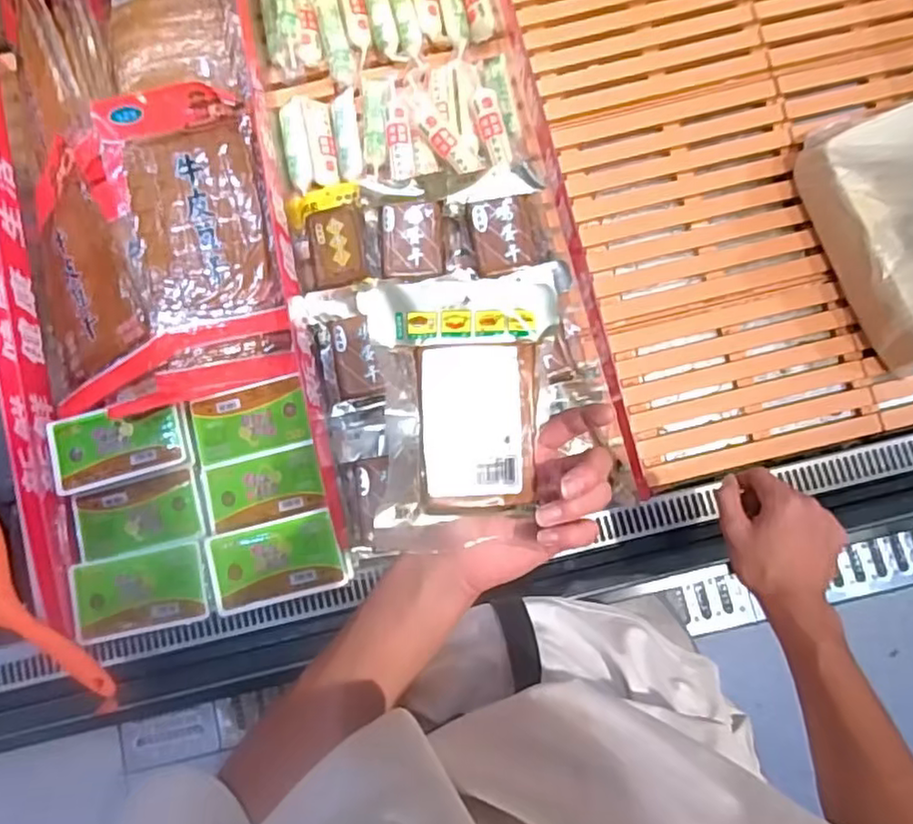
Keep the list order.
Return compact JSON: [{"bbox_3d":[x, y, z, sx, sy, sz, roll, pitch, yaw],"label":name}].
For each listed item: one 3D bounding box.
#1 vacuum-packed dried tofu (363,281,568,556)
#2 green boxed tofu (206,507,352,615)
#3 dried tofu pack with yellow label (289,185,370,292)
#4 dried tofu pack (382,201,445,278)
[{"bbox_3d":[0.004,-0.003,0.412,0.117,0.029,0.164,1,81,1],"label":"vacuum-packed dried tofu"},{"bbox_3d":[-0.200,0.170,0.737,0.143,0.032,0.085,-14,81,-1],"label":"green boxed tofu"},{"bbox_3d":[-0.165,-0.227,0.850,0.098,0.031,0.136,-11,81,-1],"label":"dried tofu pack with yellow label"},{"bbox_3d":[-0.055,-0.218,0.824,0.077,0.012,0.097,-2,81,0],"label":"dried tofu pack"}]

